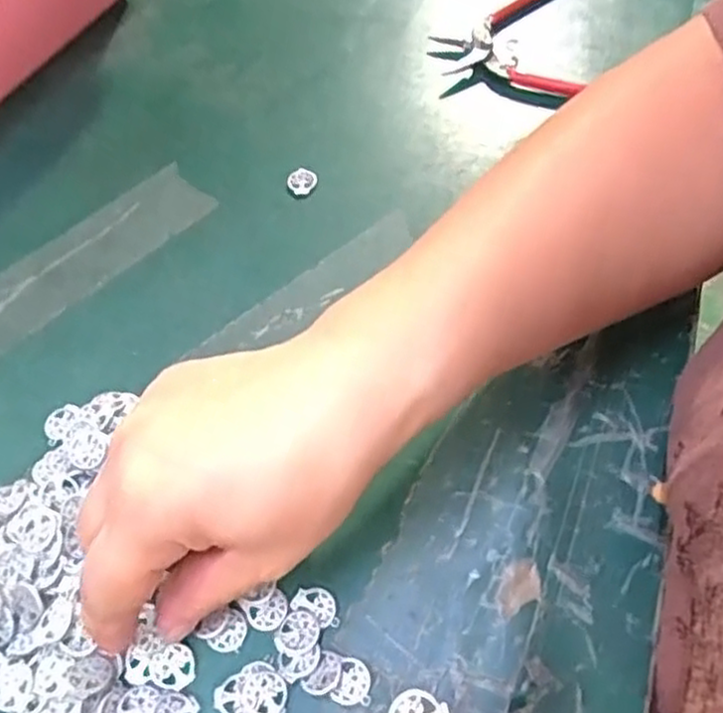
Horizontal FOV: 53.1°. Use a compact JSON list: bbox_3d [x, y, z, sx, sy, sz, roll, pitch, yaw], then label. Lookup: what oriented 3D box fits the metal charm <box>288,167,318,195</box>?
[{"bbox_3d":[-0.031,-0.091,0.374,0.015,0.004,0.015,-2,58,3],"label":"metal charm"}]

